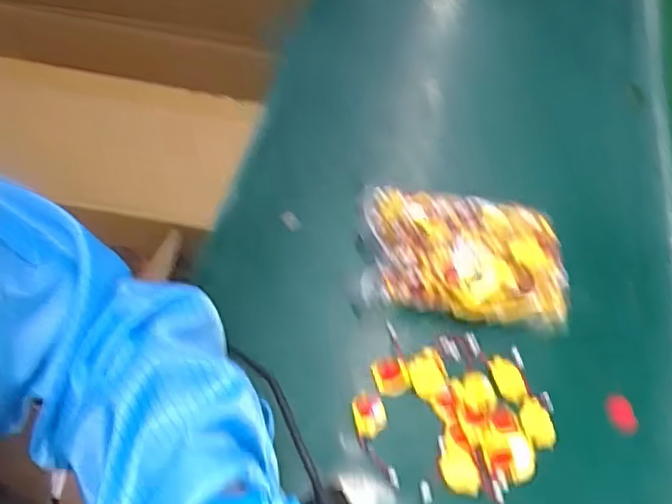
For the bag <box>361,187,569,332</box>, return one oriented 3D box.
[{"bbox_3d":[0.093,0.000,0.505,0.147,0.034,0.100,6,55,-3],"label":"bag"}]

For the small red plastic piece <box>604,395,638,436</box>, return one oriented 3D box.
[{"bbox_3d":[0.191,0.110,0.462,0.017,0.005,0.027,-4,55,-5],"label":"small red plastic piece"}]

